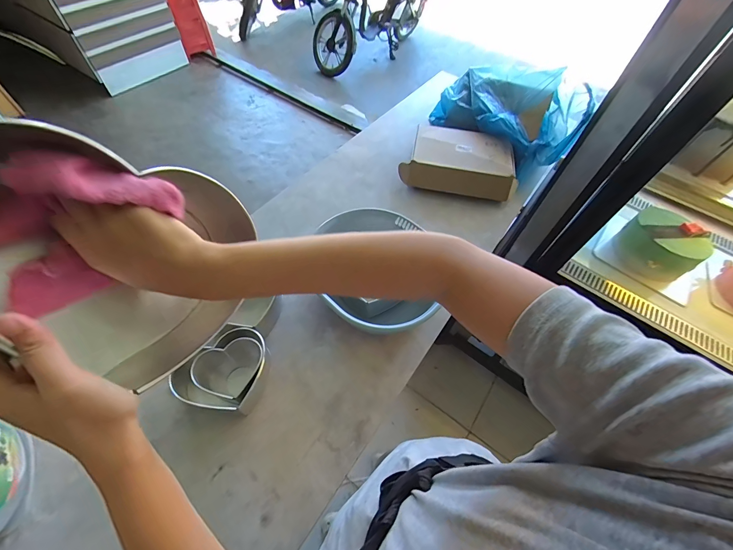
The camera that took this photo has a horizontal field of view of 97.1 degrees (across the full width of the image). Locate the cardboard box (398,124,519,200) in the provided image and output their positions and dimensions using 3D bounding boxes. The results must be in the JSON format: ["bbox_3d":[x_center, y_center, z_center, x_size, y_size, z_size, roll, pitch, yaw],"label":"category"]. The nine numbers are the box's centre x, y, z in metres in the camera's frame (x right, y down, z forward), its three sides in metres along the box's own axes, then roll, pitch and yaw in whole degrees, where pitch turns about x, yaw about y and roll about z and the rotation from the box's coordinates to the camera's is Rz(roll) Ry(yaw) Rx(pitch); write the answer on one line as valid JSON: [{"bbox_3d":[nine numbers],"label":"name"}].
[{"bbox_3d":[0.277,-0.353,0.990,0.316,0.104,0.216,10,57,3],"label":"cardboard box"}]

